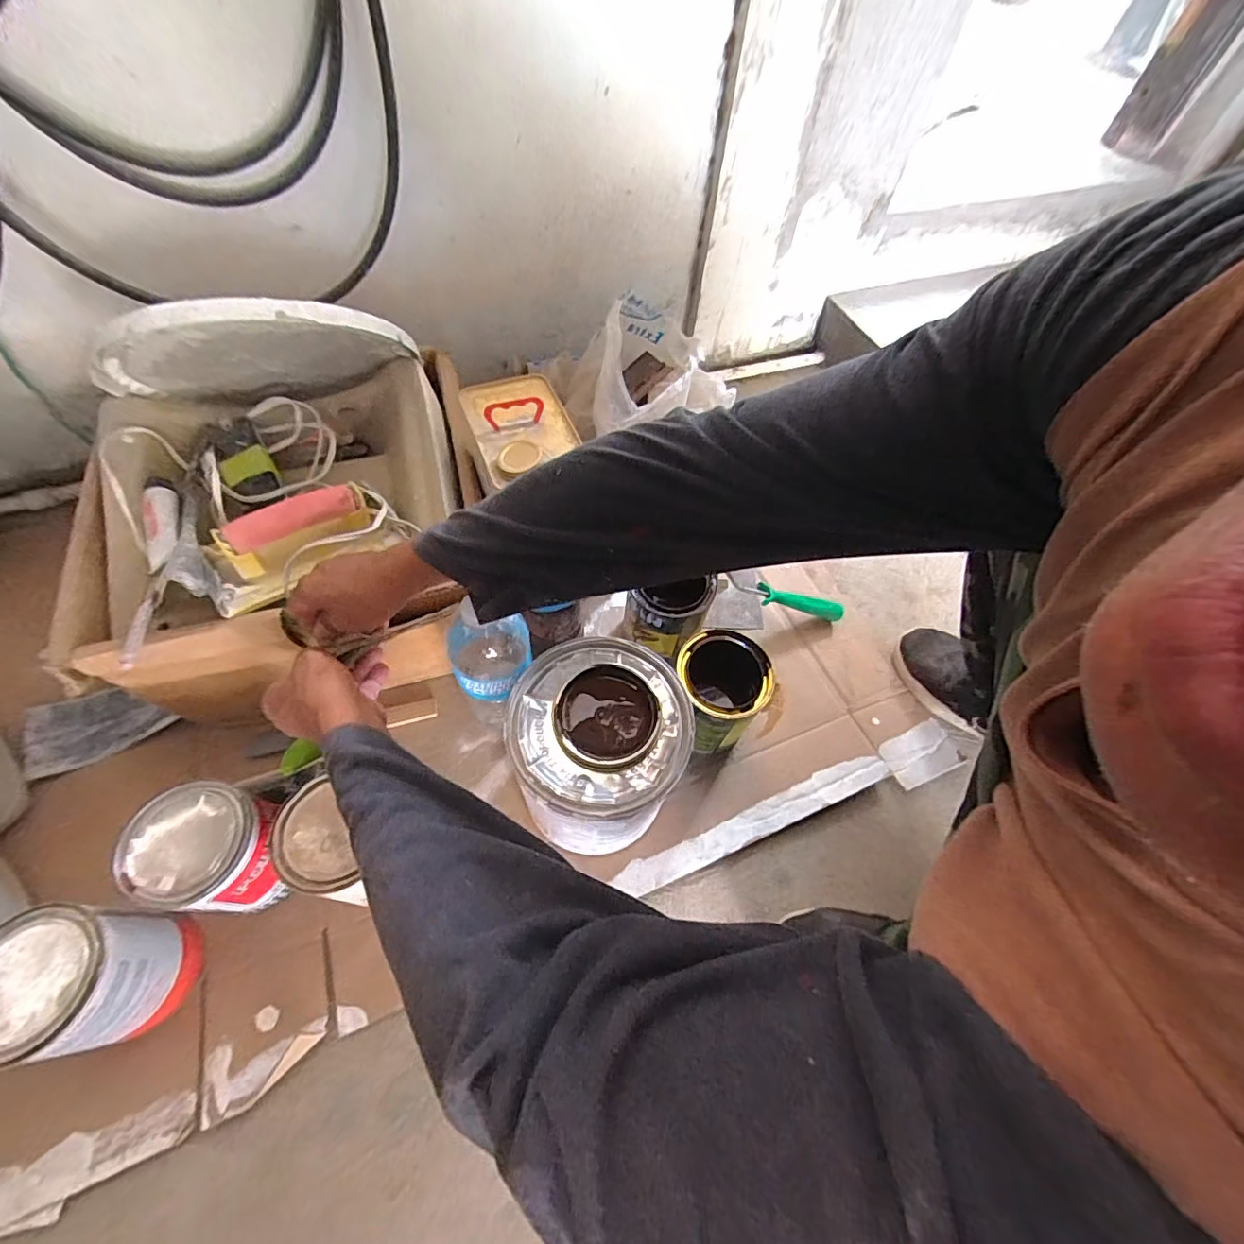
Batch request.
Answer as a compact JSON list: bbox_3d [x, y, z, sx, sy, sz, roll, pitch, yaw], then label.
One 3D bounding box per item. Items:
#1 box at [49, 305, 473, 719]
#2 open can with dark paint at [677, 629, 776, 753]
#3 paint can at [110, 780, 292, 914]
[{"bbox_3d":[-0.360,-0.132,0.585,0.353,0.317,0.407,-1,61,-3],"label":"box"},{"bbox_3d":[0.107,0.091,0.620,0.104,0.132,0.117,11,61,4],"label":"open can with dark paint"},{"bbox_3d":[-0.371,0.209,0.493,0.096,0.105,0.108,-35,68,-22],"label":"paint can"}]

